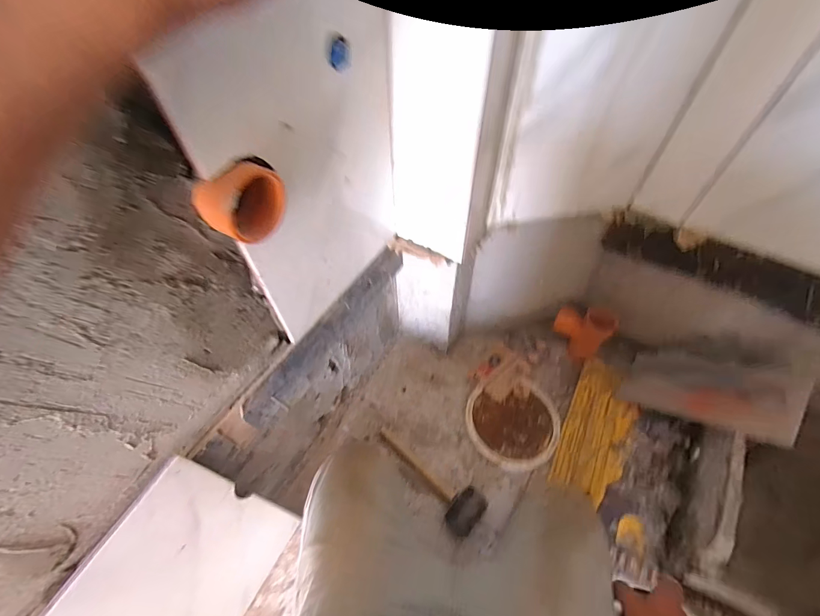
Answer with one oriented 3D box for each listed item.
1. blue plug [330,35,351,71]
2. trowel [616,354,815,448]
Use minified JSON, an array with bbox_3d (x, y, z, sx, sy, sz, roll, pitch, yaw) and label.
[{"bbox_3d":[-0.065,-0.235,0.357,0.005,0.024,0.025,23,60,15],"label":"blue plug"},{"bbox_3d":[0.577,0.163,0.768,0.061,0.302,0.132,22,80,-25],"label":"trowel"}]

